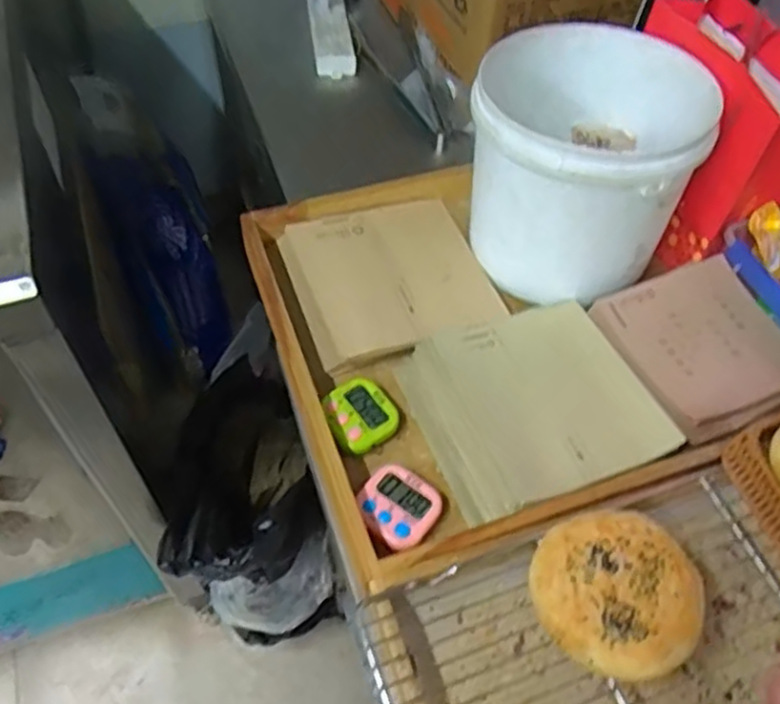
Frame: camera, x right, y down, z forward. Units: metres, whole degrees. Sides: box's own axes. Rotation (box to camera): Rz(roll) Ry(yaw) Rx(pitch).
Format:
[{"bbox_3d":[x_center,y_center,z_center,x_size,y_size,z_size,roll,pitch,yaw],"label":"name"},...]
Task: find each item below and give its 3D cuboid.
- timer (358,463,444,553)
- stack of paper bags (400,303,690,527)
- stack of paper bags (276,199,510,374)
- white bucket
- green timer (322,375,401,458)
[{"bbox_3d":[0.007,0.128,0.593,0.063,0.015,0.061,32,59,20],"label":"timer"},{"bbox_3d":[0.128,0.045,0.639,0.185,0.044,0.180,-17,56,-13],"label":"stack of paper bags"},{"bbox_3d":[-0.003,-0.074,0.724,0.180,0.032,0.182,-17,56,-13],"label":"stack of paper bags"},{"bbox_3d":[0.184,-0.188,0.699,0.199,0.169,0.218,1,54,-1],"label":"white bucket"},{"bbox_3d":[-0.027,0.055,0.641,0.060,0.013,0.063,-28,59,-20],"label":"green timer"}]

